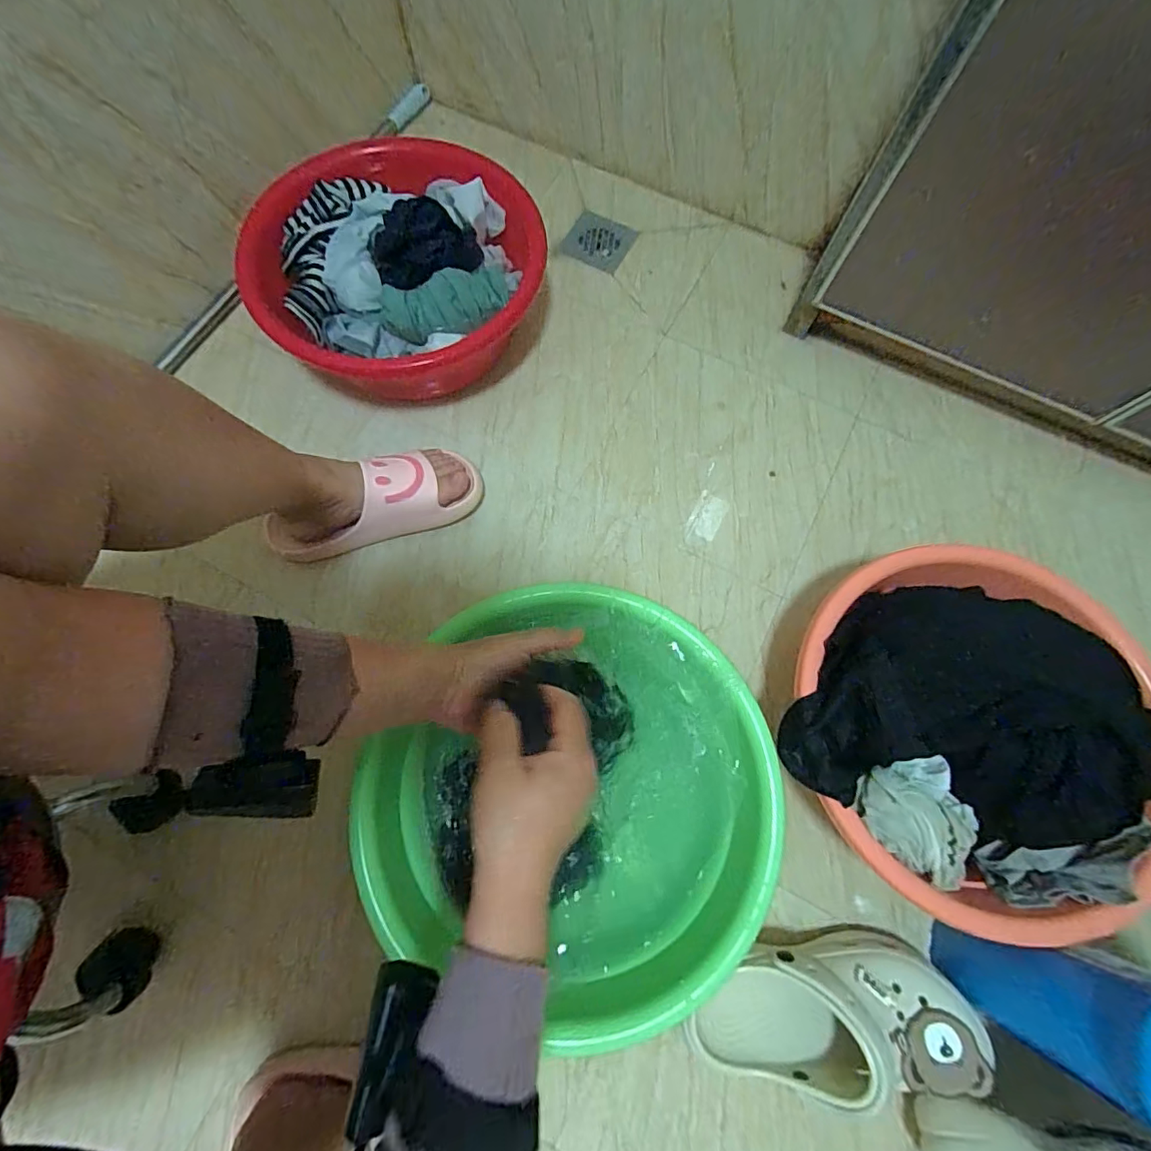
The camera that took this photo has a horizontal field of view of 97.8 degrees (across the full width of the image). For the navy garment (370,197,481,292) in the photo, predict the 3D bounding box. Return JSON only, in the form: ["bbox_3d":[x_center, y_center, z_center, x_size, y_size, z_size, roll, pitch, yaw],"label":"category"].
[{"bbox_3d":[-0.188,-0.412,0.624,0.131,0.051,0.106,-18,74,-6],"label":"navy garment"}]

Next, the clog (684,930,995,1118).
[{"bbox_3d":[0.235,0.401,0.458,0.231,0.095,0.108,1,73,-1],"label":"clog"}]

